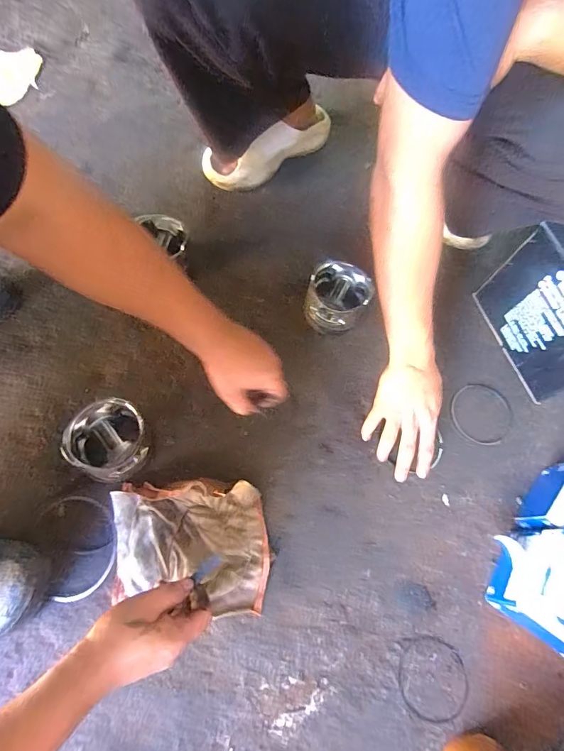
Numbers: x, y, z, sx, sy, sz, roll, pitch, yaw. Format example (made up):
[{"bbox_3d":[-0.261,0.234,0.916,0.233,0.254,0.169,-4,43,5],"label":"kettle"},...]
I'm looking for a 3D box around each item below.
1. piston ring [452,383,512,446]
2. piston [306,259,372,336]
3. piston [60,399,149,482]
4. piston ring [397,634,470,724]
[{"bbox_3d":[0.315,0.060,0.635,0.098,0.004,0.097,2,68,-4],"label":"piston ring"},{"bbox_3d":[0.089,-0.123,0.644,0.092,0.075,0.092,2,68,-4],"label":"piston"},{"bbox_3d":[-0.220,0.086,0.528,0.098,0.083,0.088,-37,75,-17],"label":"piston"},{"bbox_3d":[0.187,0.376,0.500,0.087,0.004,0.087,20,68,3],"label":"piston ring"}]

